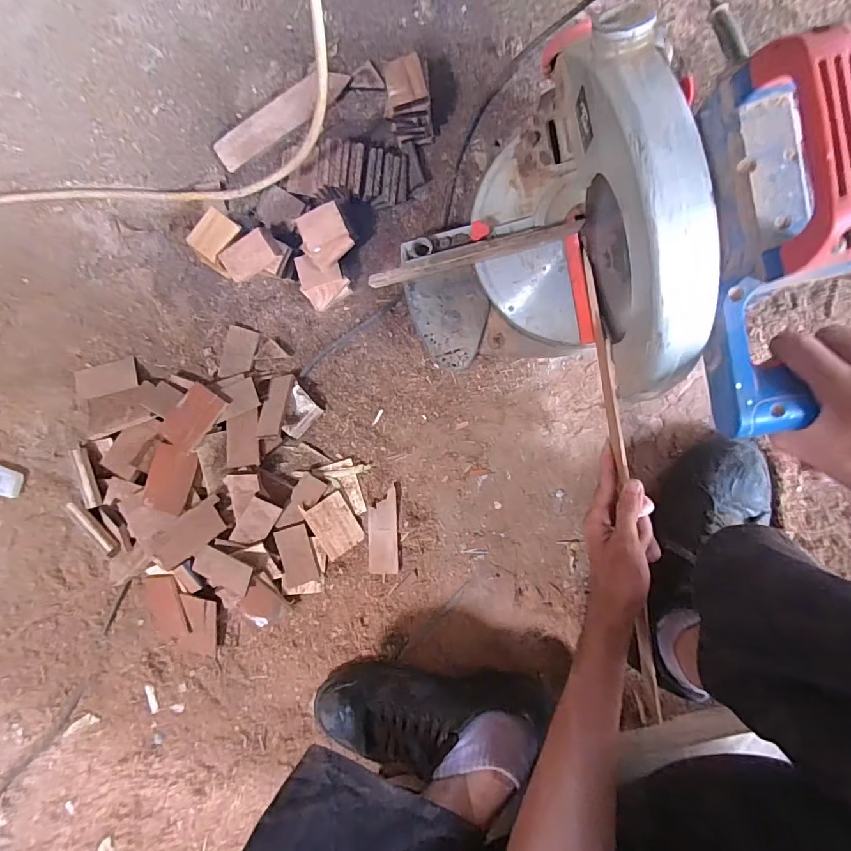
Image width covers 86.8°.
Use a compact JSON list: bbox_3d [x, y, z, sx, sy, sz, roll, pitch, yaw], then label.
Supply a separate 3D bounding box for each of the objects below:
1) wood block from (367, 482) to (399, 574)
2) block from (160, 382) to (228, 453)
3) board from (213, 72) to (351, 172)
[{"bbox_3d":[-0.052,0.128,0.543,0.036,0.010,0.103,-2,97,3],"label":"wood block"},{"bbox_3d":[-0.268,-0.010,0.516,0.049,0.009,0.071,32,80,8],"label":"block"},{"bbox_3d":[-0.159,-0.339,0.498,0.161,0.017,0.034,-28,94,6],"label":"board"}]

